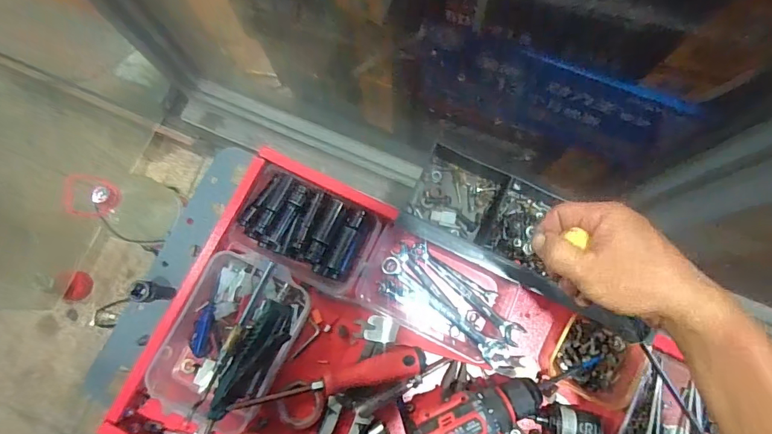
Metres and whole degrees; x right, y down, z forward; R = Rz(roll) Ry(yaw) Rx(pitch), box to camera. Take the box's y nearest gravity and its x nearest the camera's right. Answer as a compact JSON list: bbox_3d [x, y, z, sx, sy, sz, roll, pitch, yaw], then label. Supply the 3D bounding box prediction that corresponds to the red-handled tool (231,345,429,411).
[{"bbox_3d":[-0.057,0.182,0.490,0.205,0.035,0.029,-15,78,-2],"label":"red-handled tool"}]

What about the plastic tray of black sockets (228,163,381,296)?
[{"bbox_3d":[-0.097,0.017,0.550,0.162,0.043,0.105,27,80,6],"label":"plastic tray of black sockets"}]

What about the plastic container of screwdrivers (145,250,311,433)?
[{"bbox_3d":[-0.183,0.144,0.524,0.134,0.059,0.204,25,80,6],"label":"plastic container of screwdrivers"}]

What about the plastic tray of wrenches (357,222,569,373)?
[{"bbox_3d":[0.088,0.102,0.531,0.236,0.044,0.108,27,80,6],"label":"plastic tray of wrenches"}]

